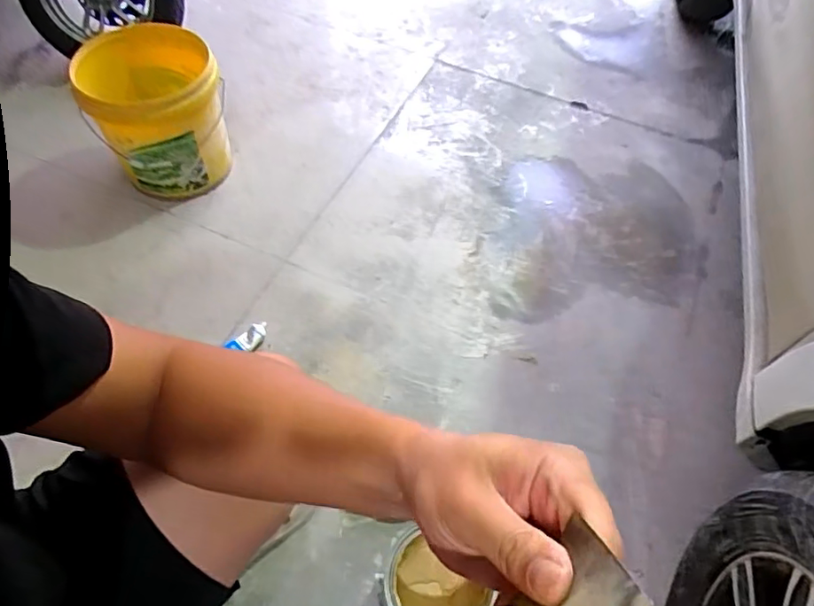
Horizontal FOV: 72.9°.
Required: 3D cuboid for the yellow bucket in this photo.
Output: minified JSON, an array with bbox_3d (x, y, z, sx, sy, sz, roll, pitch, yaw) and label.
[{"bbox_3d":[-0.519,-0.397,1.153,0.241,0.274,0.314,-25,63,-18],"label":"yellow bucket"}]

